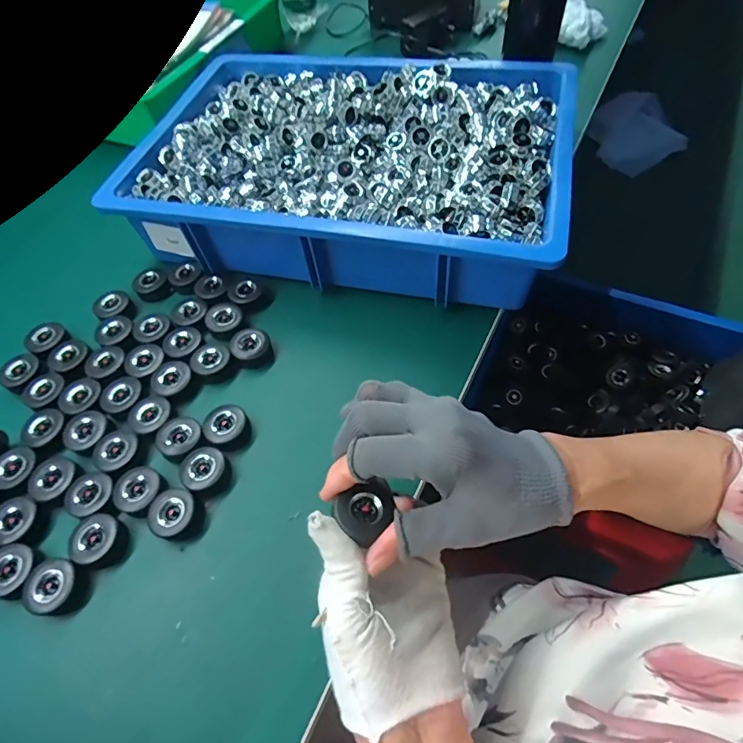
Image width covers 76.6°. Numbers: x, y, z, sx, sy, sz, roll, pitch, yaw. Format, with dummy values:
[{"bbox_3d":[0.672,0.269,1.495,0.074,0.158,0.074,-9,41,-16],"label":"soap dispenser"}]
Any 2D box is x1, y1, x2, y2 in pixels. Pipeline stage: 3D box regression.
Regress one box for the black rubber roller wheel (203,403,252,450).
[{"bbox_3d":[-0.125,0.048,0.409,0.035,0.021,0.036,-2,58,4],"label":"black rubber roller wheel"}]

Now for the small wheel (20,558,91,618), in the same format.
[{"bbox_3d":[-0.233,0.159,0.347,0.042,0.019,0.036,10,60,11],"label":"small wheel"}]

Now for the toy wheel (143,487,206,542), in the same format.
[{"bbox_3d":[-0.153,0.112,0.368,0.038,0.019,0.036,-2,58,4],"label":"toy wheel"}]

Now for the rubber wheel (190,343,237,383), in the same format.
[{"bbox_3d":[-0.150,-0.009,0.446,0.035,0.022,0.033,-2,58,4],"label":"rubber wheel"}]

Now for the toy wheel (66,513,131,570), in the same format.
[{"bbox_3d":[-0.210,0.131,0.363,0.040,0.019,0.036,21,62,17],"label":"toy wheel"}]

